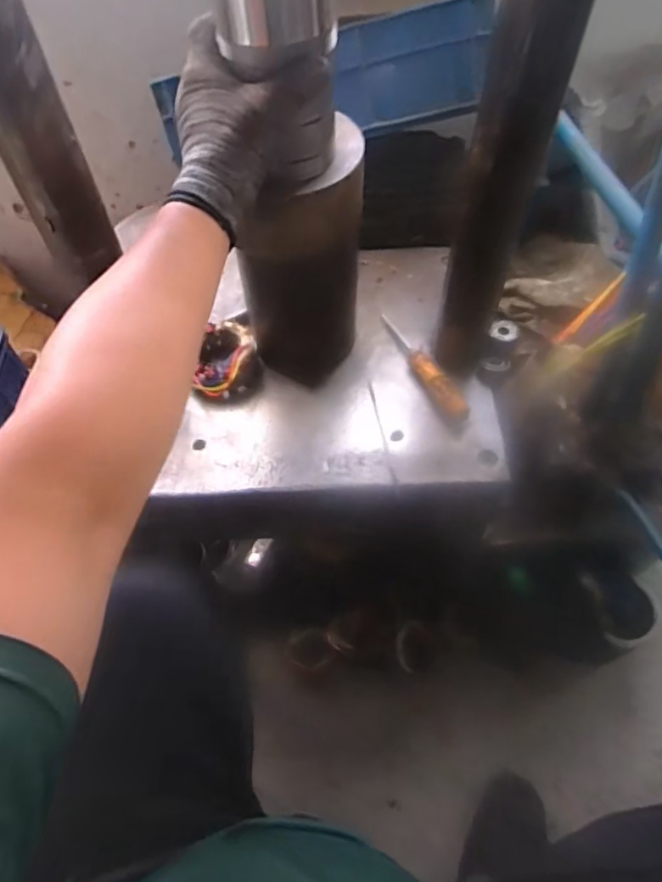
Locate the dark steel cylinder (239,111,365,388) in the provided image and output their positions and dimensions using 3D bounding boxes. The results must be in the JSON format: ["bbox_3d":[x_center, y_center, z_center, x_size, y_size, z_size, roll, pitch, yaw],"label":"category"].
[{"bbox_3d":[-0.028,-0.184,0.621,0.120,0.254,0.103,3,58,2],"label":"dark steel cylinder"}]

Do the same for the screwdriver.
[{"bbox_3d":[0.107,-0.096,0.693,0.025,0.032,0.185,-23,61,-13],"label":"screwdriver"}]

